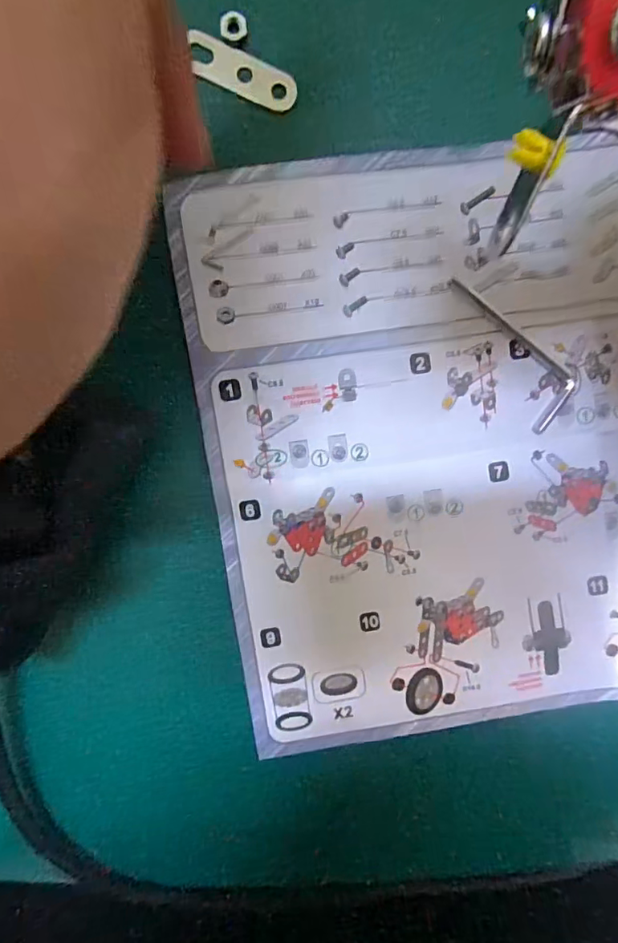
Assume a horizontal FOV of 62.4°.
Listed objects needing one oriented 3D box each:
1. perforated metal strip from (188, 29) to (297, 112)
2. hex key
[{"bbox_3d":[-0.018,-0.108,0.138,0.031,0.004,0.011,21,95,-5],"label":"perforated metal strip"},{"bbox_3d":[0.062,-0.037,0.149,0.017,0.004,0.052,-32,97,1],"label":"hex key"}]

